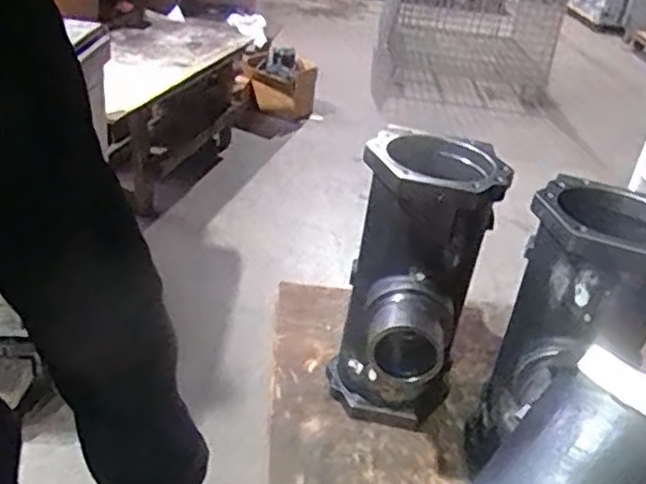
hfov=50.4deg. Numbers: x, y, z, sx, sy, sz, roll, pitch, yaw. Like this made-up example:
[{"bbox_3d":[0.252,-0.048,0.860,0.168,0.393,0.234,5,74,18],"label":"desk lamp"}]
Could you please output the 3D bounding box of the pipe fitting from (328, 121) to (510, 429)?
[{"bbox_3d":[0.122,0.080,0.996,0.179,0.409,0.256,12,30,7],"label":"pipe fitting"}]

